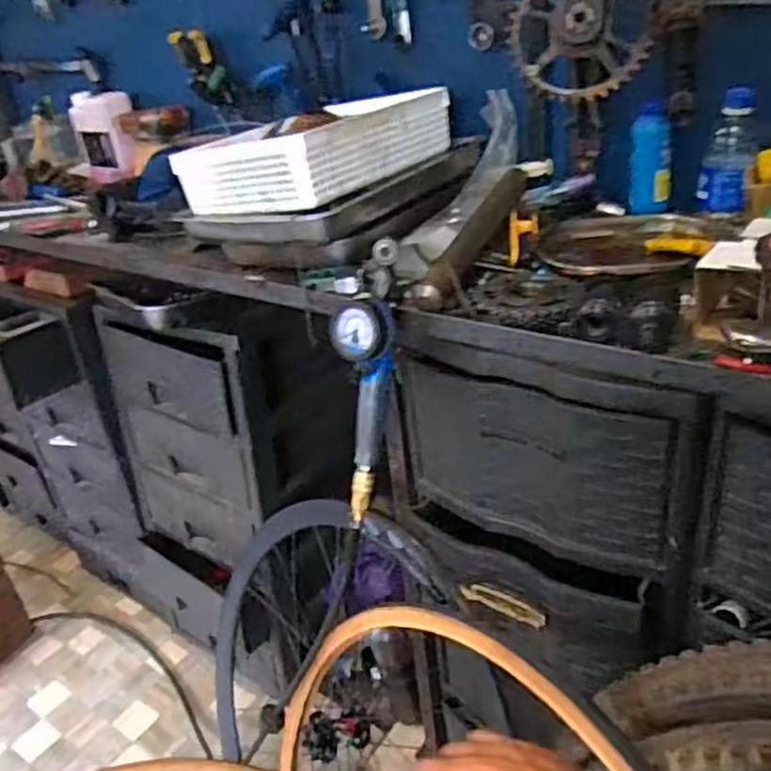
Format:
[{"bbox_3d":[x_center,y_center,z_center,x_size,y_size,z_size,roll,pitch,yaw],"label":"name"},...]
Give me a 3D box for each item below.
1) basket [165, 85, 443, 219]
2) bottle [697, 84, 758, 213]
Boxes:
[{"bbox_3d":[-0.091,-0.324,0.986,0.224,0.090,0.313,16,36,34],"label":"basket"},{"bbox_3d":[0.405,-0.269,0.854,0.058,0.137,0.049,6,32,22],"label":"bottle"}]

